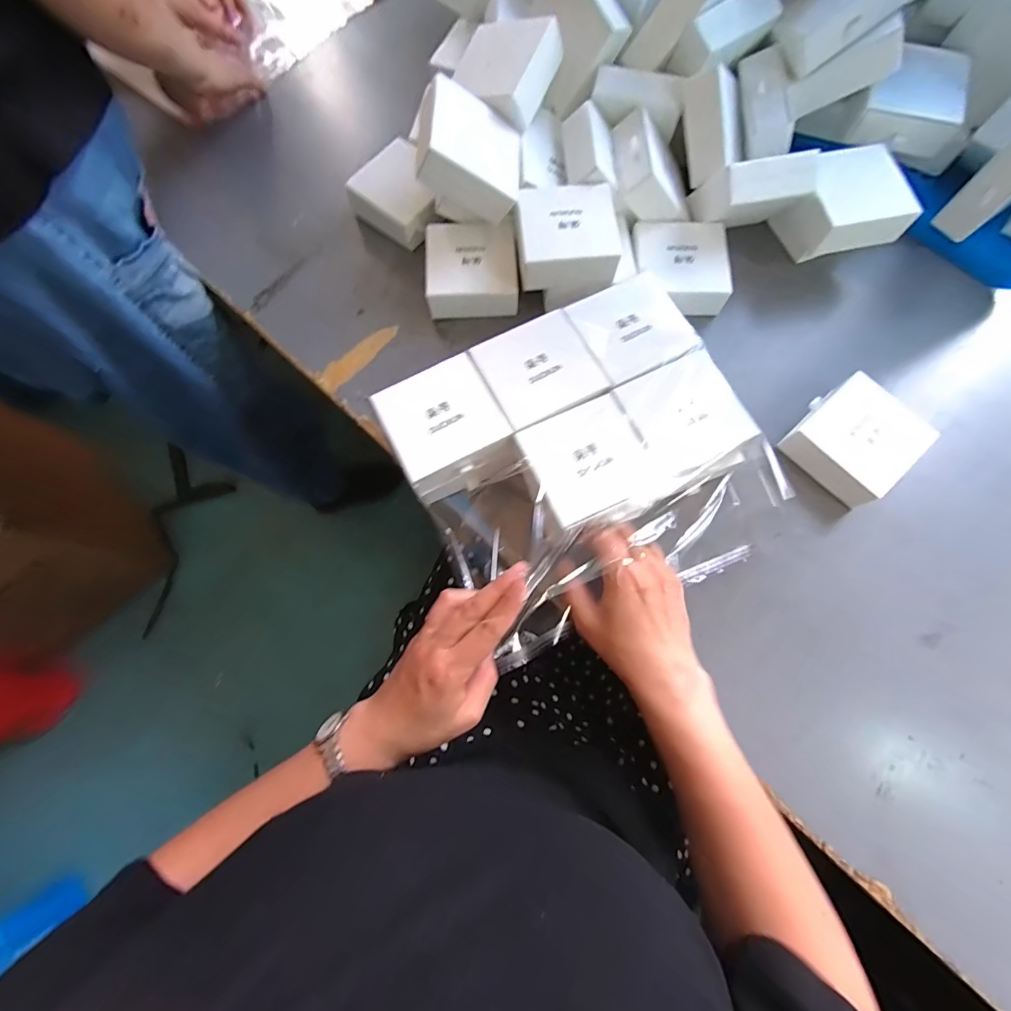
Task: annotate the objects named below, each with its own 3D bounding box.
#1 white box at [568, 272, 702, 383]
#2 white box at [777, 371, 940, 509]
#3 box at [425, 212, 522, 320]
[{"bbox_3d":[0.116,-0.158,0.428,0.099,0.039,0.093,-27,76,-8],"label":"white box"},{"bbox_3d":[0.328,-0.063,0.431,0.097,0.037,0.093,-43,79,-11],"label":"white box"},{"bbox_3d":[-0.035,-0.247,0.491,0.098,0.044,0.102,-3,74,-1],"label":"box"}]

